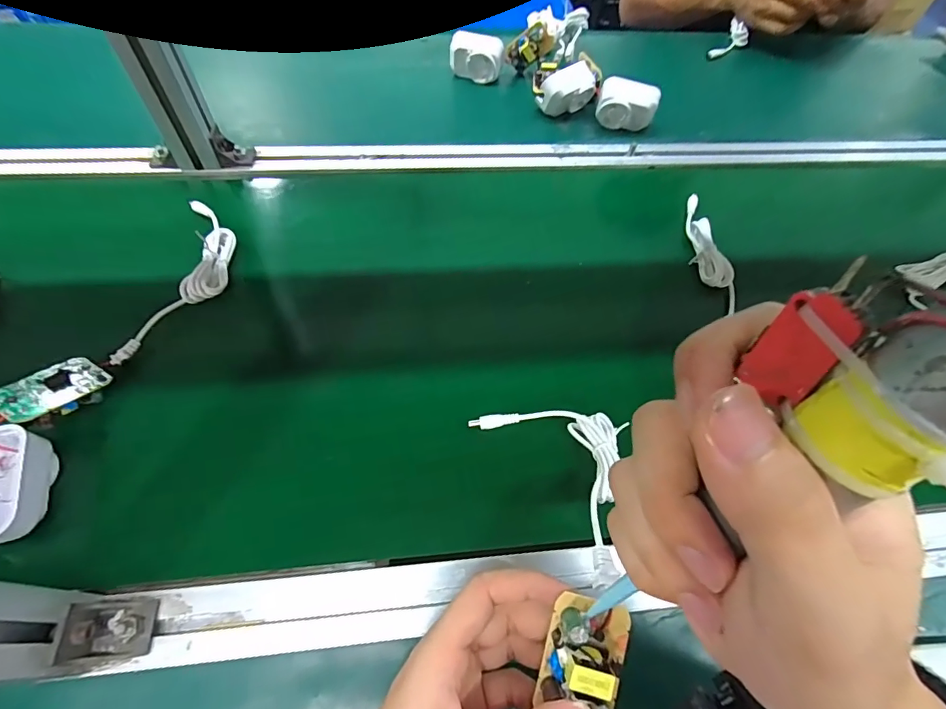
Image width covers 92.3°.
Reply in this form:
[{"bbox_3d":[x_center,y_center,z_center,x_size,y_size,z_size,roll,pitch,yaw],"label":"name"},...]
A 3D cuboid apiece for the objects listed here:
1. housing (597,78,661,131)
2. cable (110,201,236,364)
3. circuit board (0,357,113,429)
[{"bbox_3d":[0.189,-0.305,0.561,0.069,0.050,0.034,11,58,4],"label":"housing"},{"bbox_3d":[-0.248,-0.072,0.400,0.056,0.020,0.185,2,58,-2],"label":"cable"},{"bbox_3d":[-0.296,0.025,0.320,0.037,0.018,0.063,40,31,1],"label":"circuit board"}]

